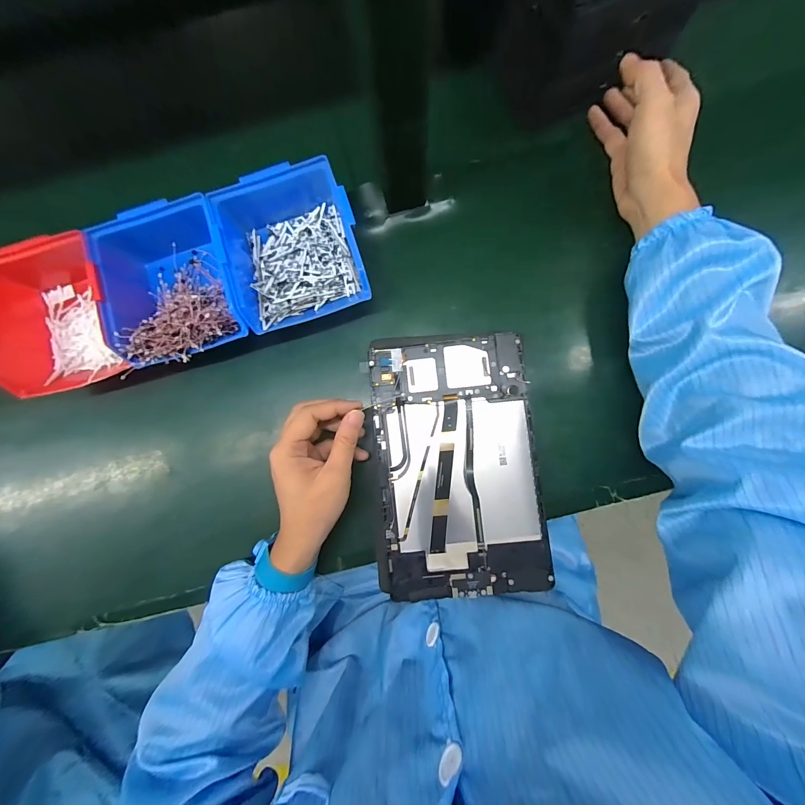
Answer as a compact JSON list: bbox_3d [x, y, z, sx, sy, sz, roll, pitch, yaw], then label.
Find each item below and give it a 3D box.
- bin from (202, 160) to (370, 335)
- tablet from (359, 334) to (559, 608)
[{"bbox_3d":[-0.107,-0.148,0.347,0.129,0.067,0.135,-24,83,0],"label":"bin"},{"bbox_3d":[0.048,0.055,0.333,0.154,0.014,0.241,-5,83,2],"label":"tablet"}]

